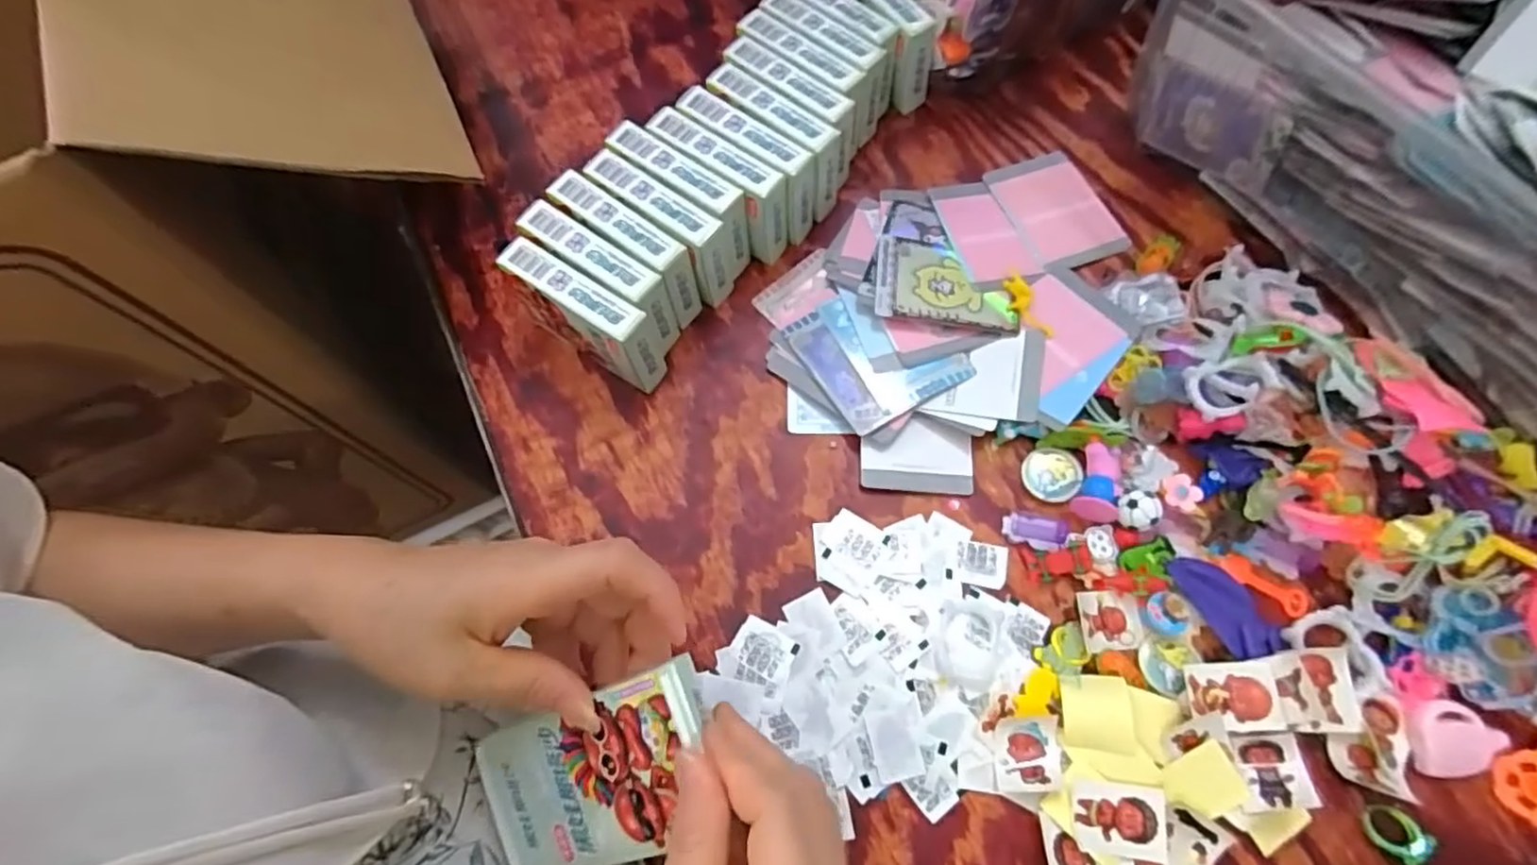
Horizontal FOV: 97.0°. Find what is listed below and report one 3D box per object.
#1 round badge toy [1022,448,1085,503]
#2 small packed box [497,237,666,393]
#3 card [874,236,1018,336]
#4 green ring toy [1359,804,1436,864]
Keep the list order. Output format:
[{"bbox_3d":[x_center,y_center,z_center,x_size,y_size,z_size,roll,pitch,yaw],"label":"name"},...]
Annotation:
[{"bbox_3d":[0.160,0.023,0.383,0.030,0.010,0.031,-1,68,2],"label":"round badge toy"},{"bbox_3d":[-0.105,-0.065,0.397,0.091,0.068,0.023,33,73,14],"label":"small packed box"},{"bbox_3d":[0.109,-0.092,0.419,0.084,0.004,0.059,8,65,1],"label":"card"},{"bbox_3d":[0.289,0.184,0.312,0.019,0.014,0.023,-39,72,-12],"label":"green ring toy"}]

